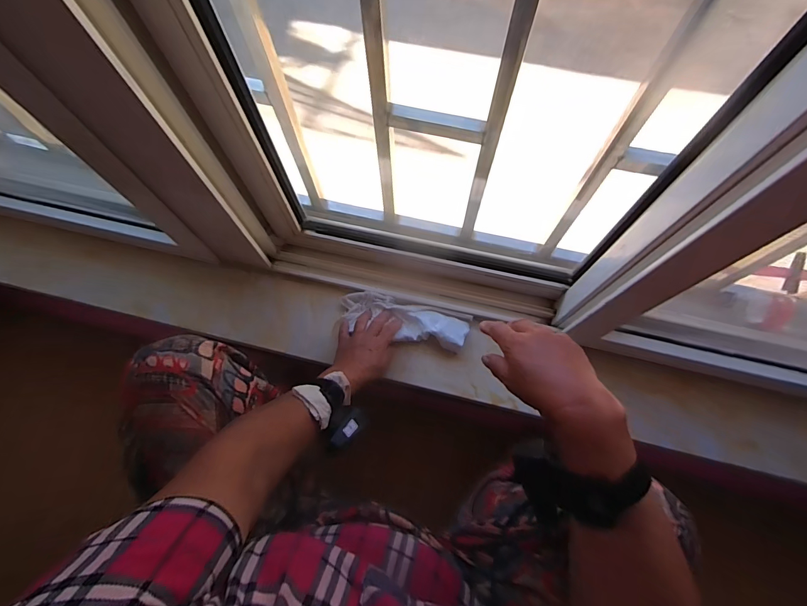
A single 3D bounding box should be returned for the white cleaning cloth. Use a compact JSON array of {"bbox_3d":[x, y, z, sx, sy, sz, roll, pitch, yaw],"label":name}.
[{"bbox_3d":[0.000,0.028,0.679,0.220,0.028,0.070,17,71,11],"label":"white cleaning cloth"}]

